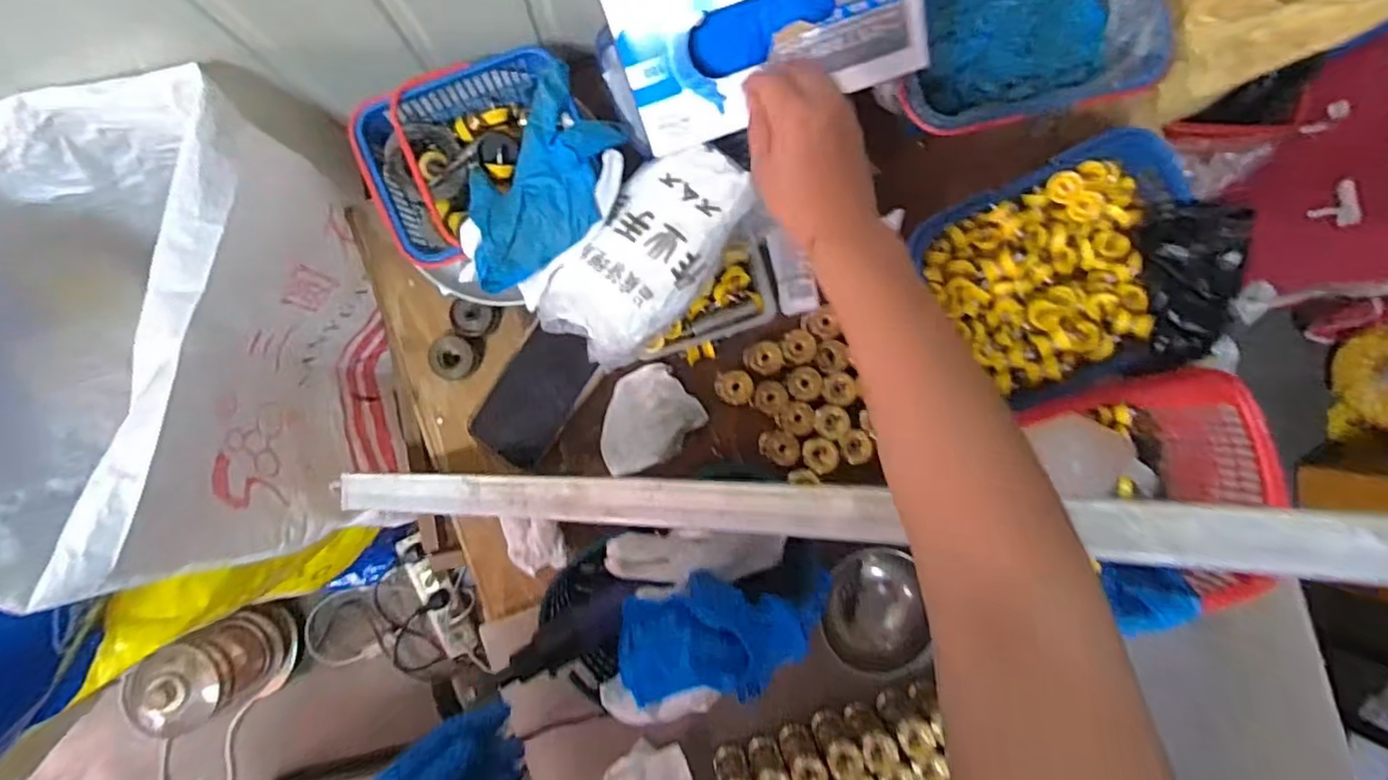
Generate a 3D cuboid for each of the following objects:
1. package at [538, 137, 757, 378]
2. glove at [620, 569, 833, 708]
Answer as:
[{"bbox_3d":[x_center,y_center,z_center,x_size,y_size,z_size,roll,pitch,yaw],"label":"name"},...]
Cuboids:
[{"bbox_3d":[-0.035,-0.111,0.530,0.099,0.085,0.194,39,91,-9],"label":"package"},{"bbox_3d":[0.028,0.204,0.519,0.172,0.035,0.100,-2,97,-6],"label":"glove"}]

